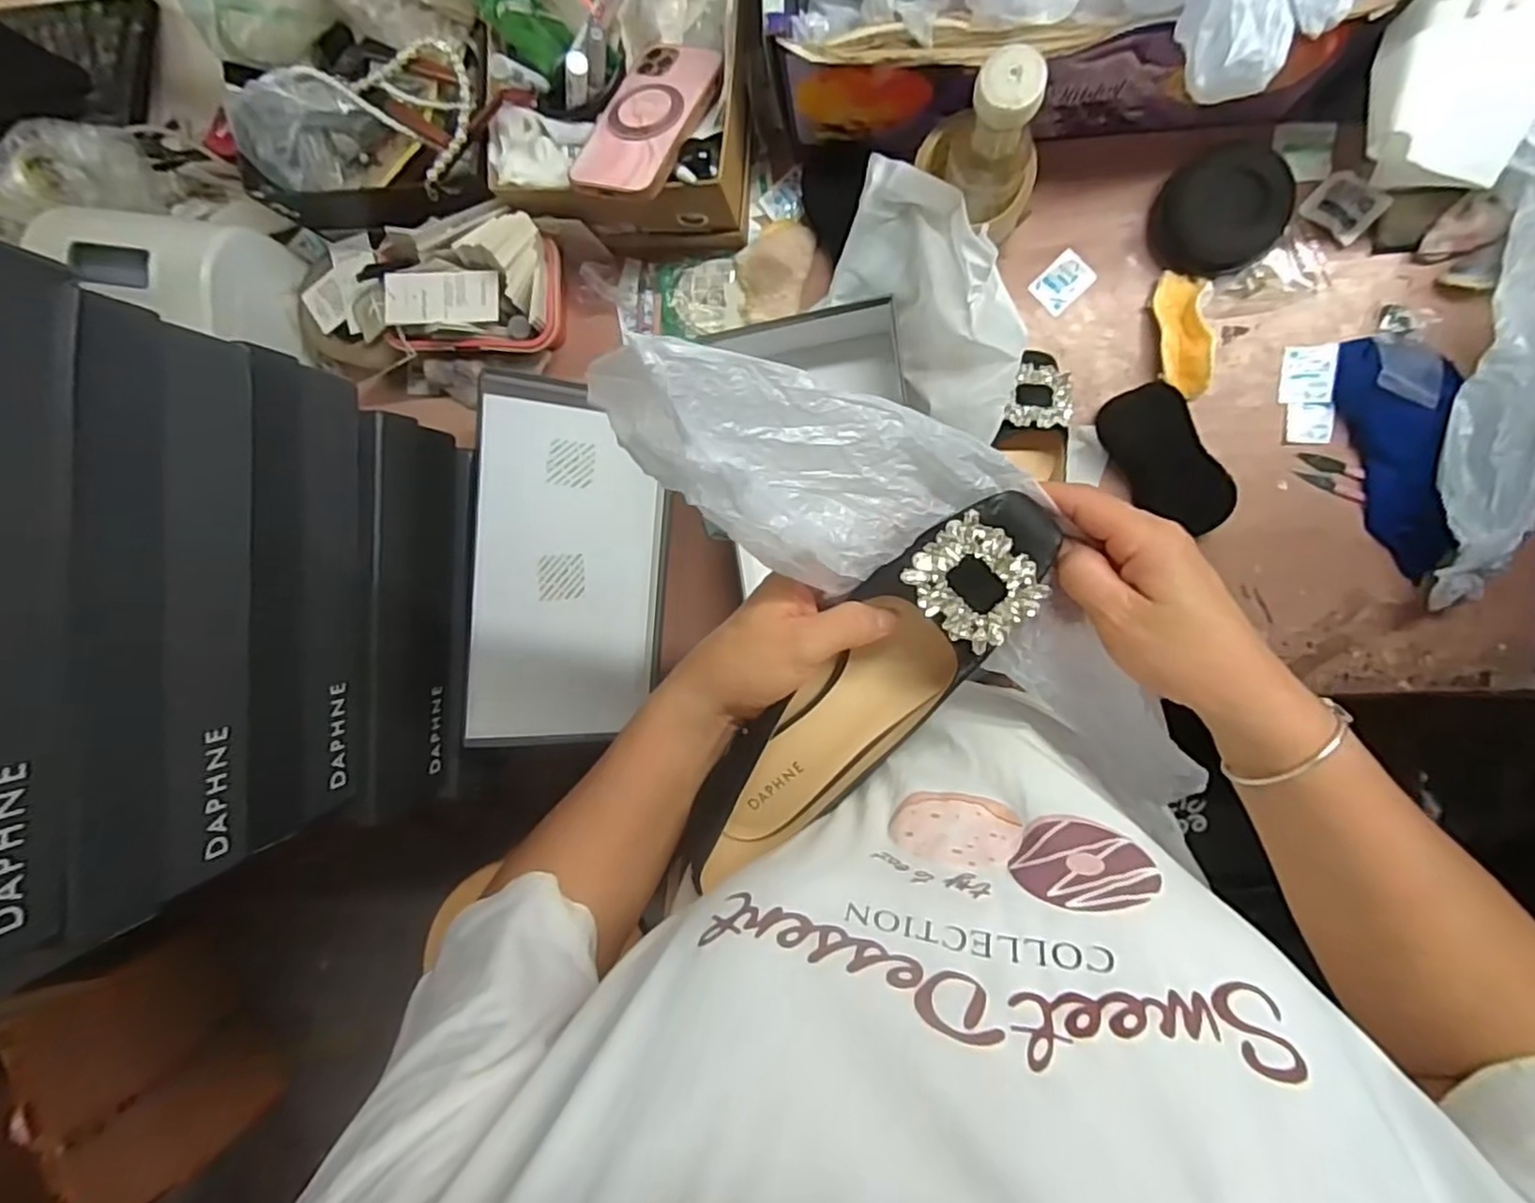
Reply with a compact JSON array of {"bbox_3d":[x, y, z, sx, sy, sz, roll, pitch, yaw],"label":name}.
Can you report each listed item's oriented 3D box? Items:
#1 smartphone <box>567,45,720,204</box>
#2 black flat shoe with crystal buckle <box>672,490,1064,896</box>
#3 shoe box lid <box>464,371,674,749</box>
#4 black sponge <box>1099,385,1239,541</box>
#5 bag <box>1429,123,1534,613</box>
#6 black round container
[{"bbox_3d":[-0.087,-0.363,0.527,0.076,0.019,0.146,20,75,6],"label":"smartphone"},{"bbox_3d":[0.047,0.055,0.387,0.070,0.049,0.273,41,109,3],"label":"black flat shoe with crystal buckle"},{"bbox_3d":[-0.164,-0.028,0.616,0.038,0.175,0.309,8,95,48],"label":"shoe box lid"},{"bbox_3d":[0.328,-0.115,0.579,0.057,0.028,0.128,-28,91,9],"label":"black sponge"},{"bbox_3d":[0.536,-0.156,0.490,0.060,0.071,0.324,5,96,7],"label":"bag"},{"bbox_3d":[0.355,-0.302,0.547,0.088,0.051,0.081,1,95,8],"label":"black round container"}]

